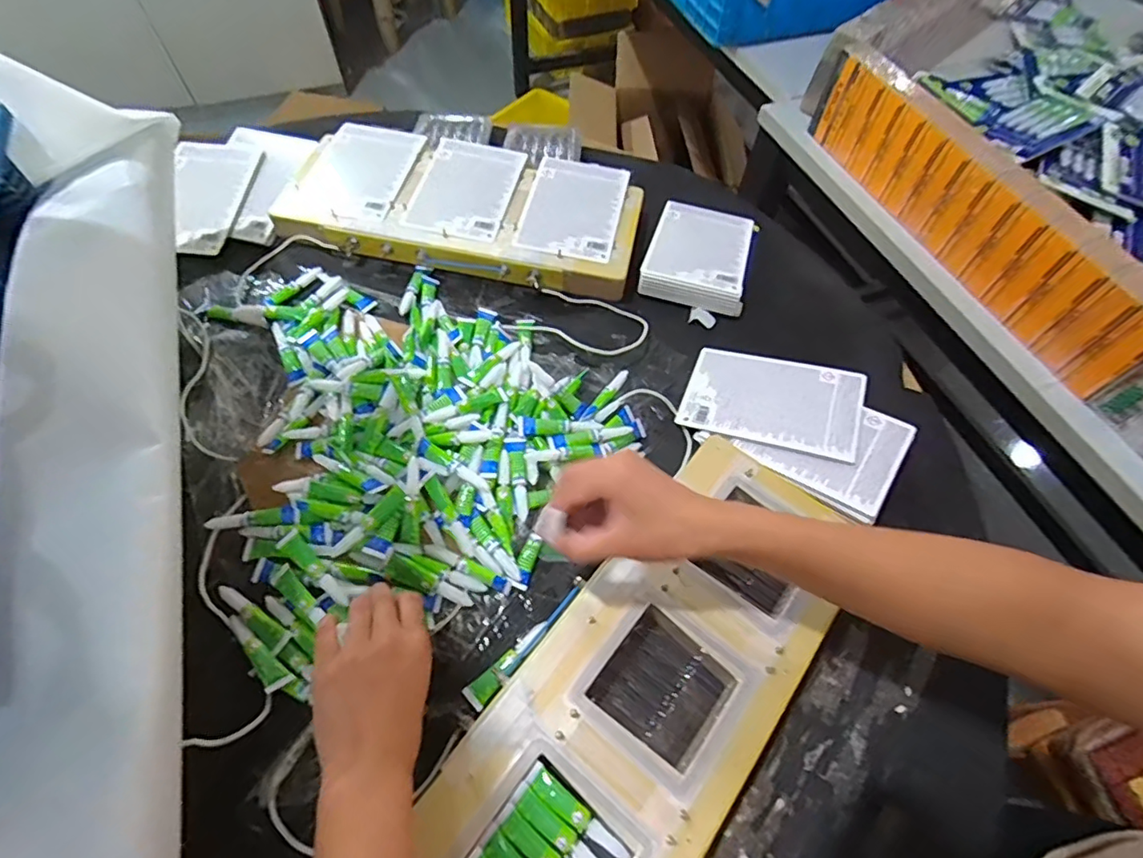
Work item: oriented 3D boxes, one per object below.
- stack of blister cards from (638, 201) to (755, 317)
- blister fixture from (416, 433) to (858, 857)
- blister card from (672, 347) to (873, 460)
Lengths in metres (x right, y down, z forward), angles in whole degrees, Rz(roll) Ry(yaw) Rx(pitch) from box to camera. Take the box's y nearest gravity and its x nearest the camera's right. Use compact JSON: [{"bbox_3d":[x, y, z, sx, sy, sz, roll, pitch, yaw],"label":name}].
[{"bbox_3d":[0.158,-0.220,0.682,0.119,0.034,0.165,15,60,6],"label":"stack of blister cards"},{"bbox_3d":[0.067,0.193,0.427,0.170,0.022,0.420,37,65,17],"label":"blister fixture"},{"bbox_3d":[0.204,-0.030,0.570,0.167,0.006,0.110,15,56,20],"label":"blister card"}]

